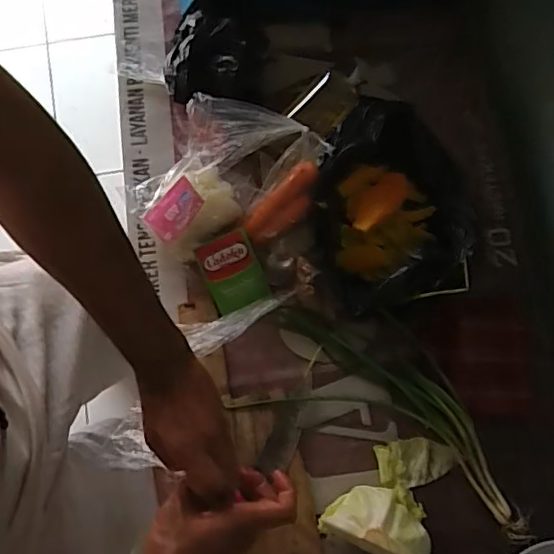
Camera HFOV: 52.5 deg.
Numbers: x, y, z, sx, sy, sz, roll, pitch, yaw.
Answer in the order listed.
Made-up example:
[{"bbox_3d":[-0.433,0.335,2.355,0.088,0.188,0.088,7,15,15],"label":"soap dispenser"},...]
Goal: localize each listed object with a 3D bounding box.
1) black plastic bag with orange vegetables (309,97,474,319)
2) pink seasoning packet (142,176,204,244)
[{"bbox_3d":[0.131,-0.081,0.648,0.179,0.077,0.254,16,75,3],"label":"black plastic bag with orange vegetables"},{"bbox_3d":[-0.121,-0.073,0.654,0.079,0.012,0.052,-38,72,22],"label":"pink seasoning packet"}]

